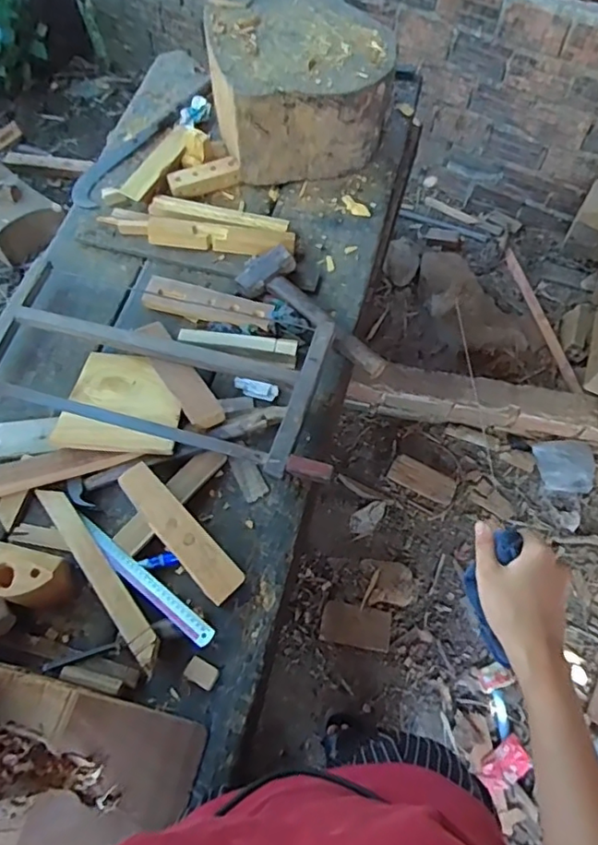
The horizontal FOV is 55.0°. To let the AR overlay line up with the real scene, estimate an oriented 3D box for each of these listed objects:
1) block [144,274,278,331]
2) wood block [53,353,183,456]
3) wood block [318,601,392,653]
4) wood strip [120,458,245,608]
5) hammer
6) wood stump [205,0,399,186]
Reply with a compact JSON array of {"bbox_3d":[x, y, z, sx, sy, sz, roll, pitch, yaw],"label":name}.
[{"bbox_3d":[-0.172,-0.225,1.081,0.250,0.026,0.060,15,64,7],"label":"block"},{"bbox_3d":[-0.294,-0.040,0.988,0.199,0.036,0.199,8,63,4],"label":"wood block"},{"bbox_3d":[0.141,0.500,1.406,0.168,0.012,0.095,9,79,5],"label":"wood block"},{"bbox_3d":[-0.179,0.161,0.855,0.057,0.017,0.241,-43,79,-7],"label":"wood strip"},{"bbox_3d":[0.033,-0.209,1.054,0.327,0.039,0.104,39,69,18],"label":"hammer"},{"bbox_3d":[-0.002,-0.743,1.243,0.357,0.184,0.398,-11,64,-6],"label":"wood stump"}]

